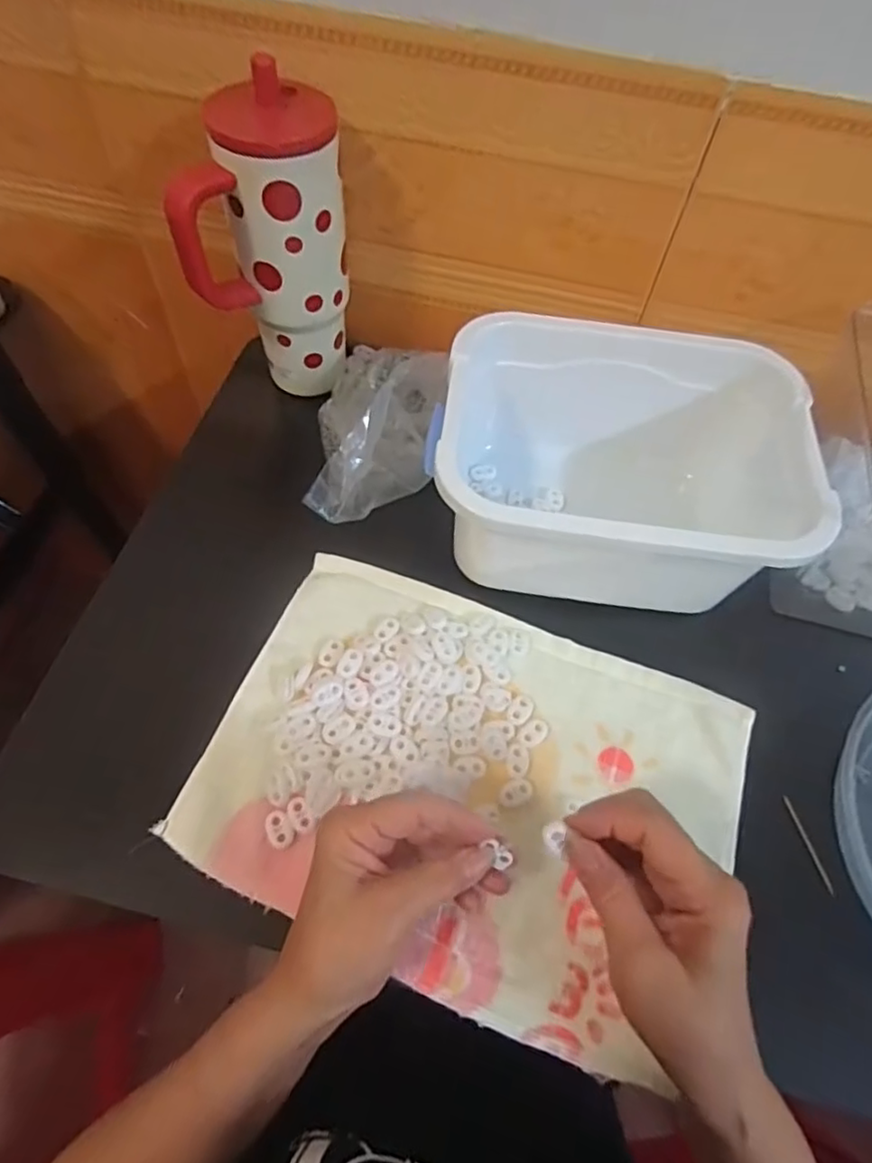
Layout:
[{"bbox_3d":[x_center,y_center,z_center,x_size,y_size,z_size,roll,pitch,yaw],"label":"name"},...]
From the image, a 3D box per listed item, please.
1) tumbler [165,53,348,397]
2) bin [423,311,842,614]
[{"bbox_3d":[-0.125,-0.240,0.475,0.115,0.215,0.083,-6,61,-8],"label":"tumbler"},{"bbox_3d":[0.126,-0.079,0.450,0.243,0.113,0.170,7,60,0],"label":"bin"}]

